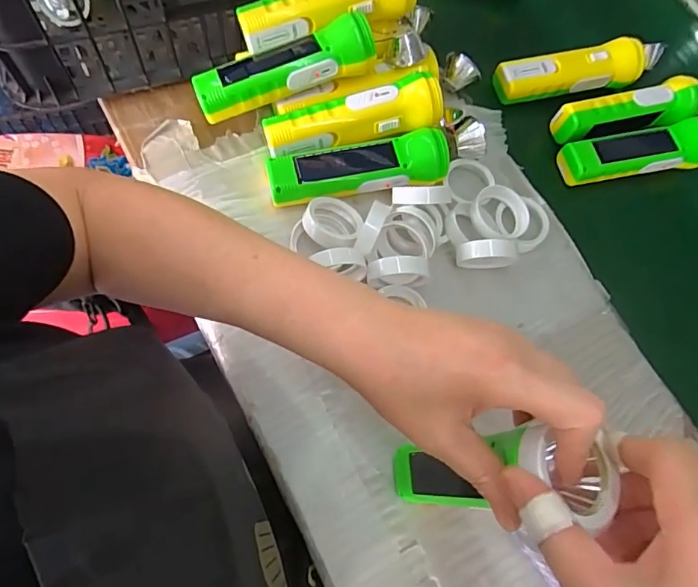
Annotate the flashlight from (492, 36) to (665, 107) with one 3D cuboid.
[{"bbox_3d":[0.248,-0.238,0.507,0.187,0.038,0.041,-5,71,-9],"label":"flashlight"}]

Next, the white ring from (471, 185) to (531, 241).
[{"bbox_3d":[0.140,-0.073,0.436,0.056,0.014,0.048,7,69,-6],"label":"white ring"}]

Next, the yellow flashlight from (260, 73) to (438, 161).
[{"bbox_3d":[0.002,-0.161,0.441,0.161,0.050,0.053,-16,73,-12],"label":"yellow flashlight"}]

